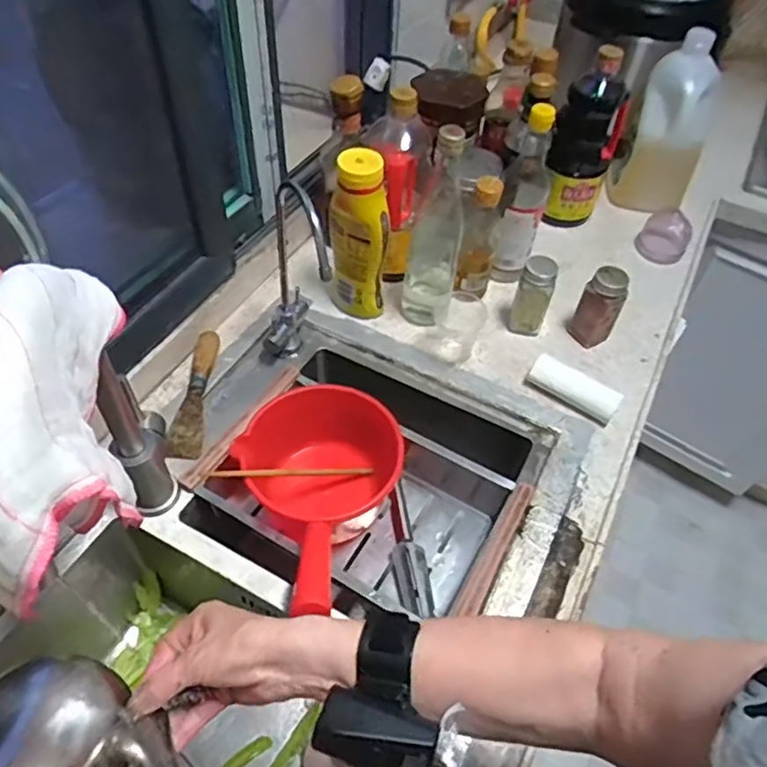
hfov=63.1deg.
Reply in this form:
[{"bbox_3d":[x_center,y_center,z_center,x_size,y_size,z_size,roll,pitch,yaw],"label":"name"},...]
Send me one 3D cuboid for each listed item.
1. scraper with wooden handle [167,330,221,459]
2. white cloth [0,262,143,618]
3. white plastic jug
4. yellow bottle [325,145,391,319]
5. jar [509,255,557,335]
[{"bbox_3d":[-0.231,0.011,0.769,0.038,0.024,0.177,1,51,-3],"label":"scraper with wooden handle"},{"bbox_3d":[-0.199,0.015,0.380,0.050,0.135,0.211,-7,52,-9],"label":"white cloth"},{"bbox_3d":[0.508,-0.458,1.098,0.131,0.270,0.117,26,54,16],"label":"white plastic jug"},{"bbox_3d":[-0.033,-0.179,0.813,0.066,0.236,0.056,-16,54,-15],"label":"yellow bottle"},{"bbox_3d":[0.207,-0.121,0.860,0.047,0.113,0.036,16,52,10],"label":"jar"}]

